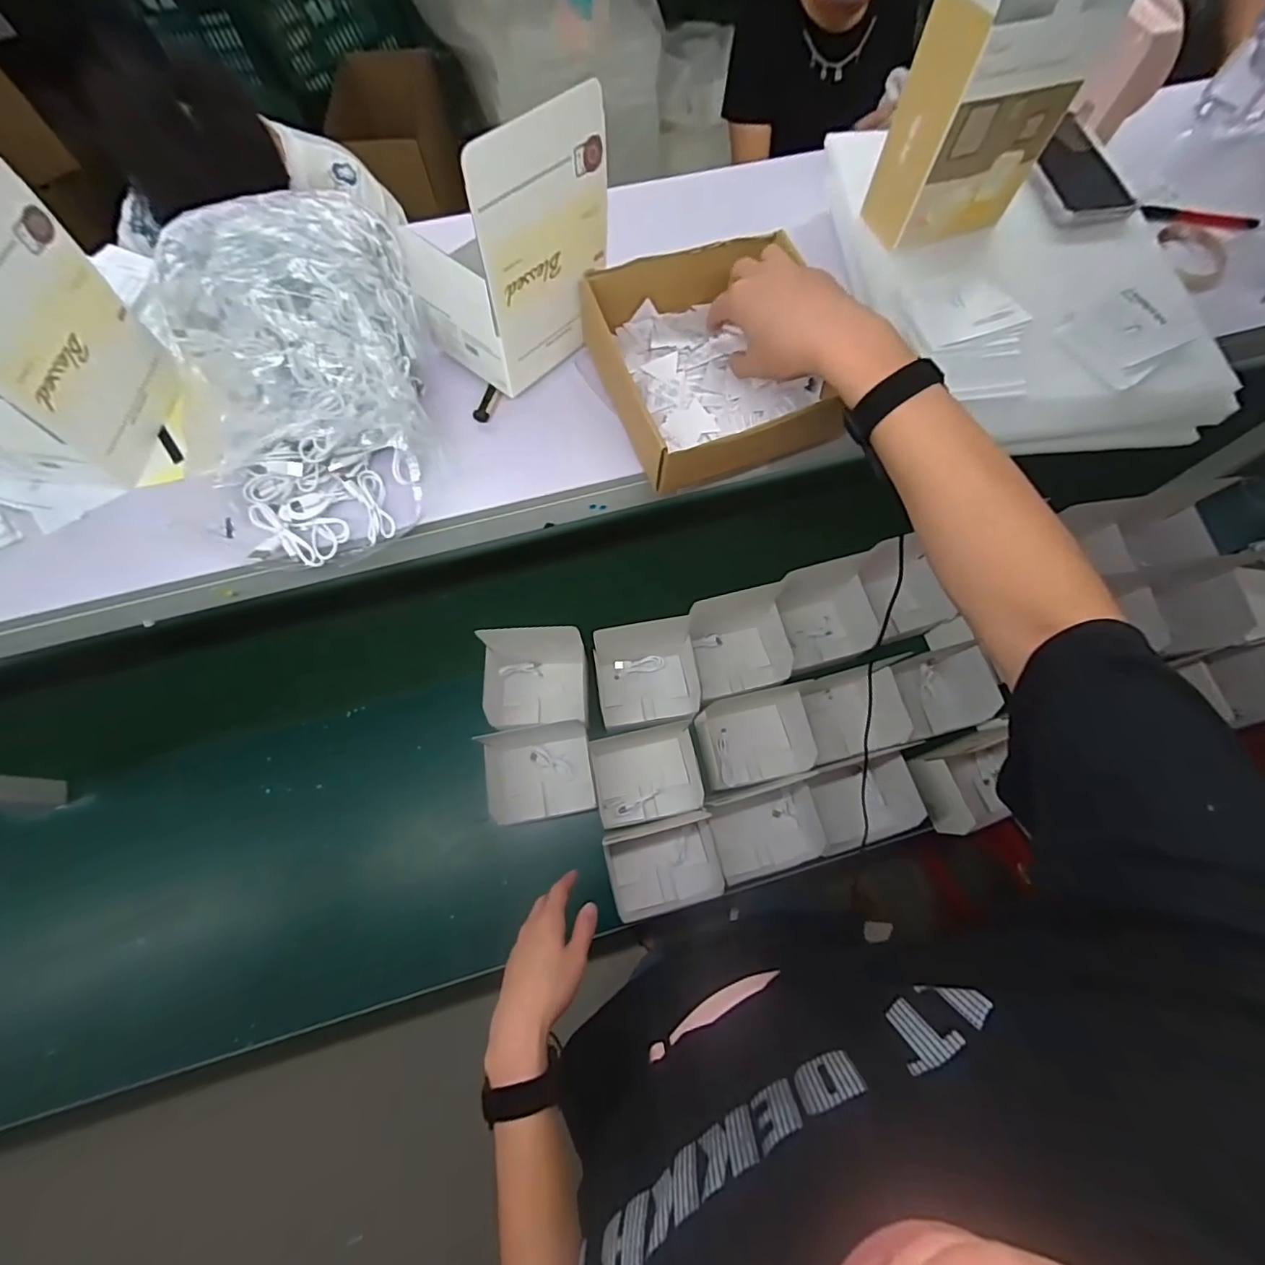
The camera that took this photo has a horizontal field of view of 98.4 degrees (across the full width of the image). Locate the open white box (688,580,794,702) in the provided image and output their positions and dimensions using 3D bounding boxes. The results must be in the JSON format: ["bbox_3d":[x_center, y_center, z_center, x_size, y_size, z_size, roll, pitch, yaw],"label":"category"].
[{"bbox_3d":[0.172,0.012,0.886,0.138,0.091,0.151,-9,71,-4],"label":"open white box"}]

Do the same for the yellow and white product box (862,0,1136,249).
[{"bbox_3d":[0.298,-0.455,0.446,0.131,0.204,0.080,-20,72,-8],"label":"yellow and white product box"}]

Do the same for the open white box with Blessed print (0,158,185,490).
[{"bbox_3d":[-0.502,-0.228,0.447,0.125,0.210,0.146,6,71,1],"label":"open white box with Blessed print"}]

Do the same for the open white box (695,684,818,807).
[{"bbox_3d":[0.188,0.167,0.821,0.178,0.114,0.119,-11,71,-5],"label":"open white box"}]

